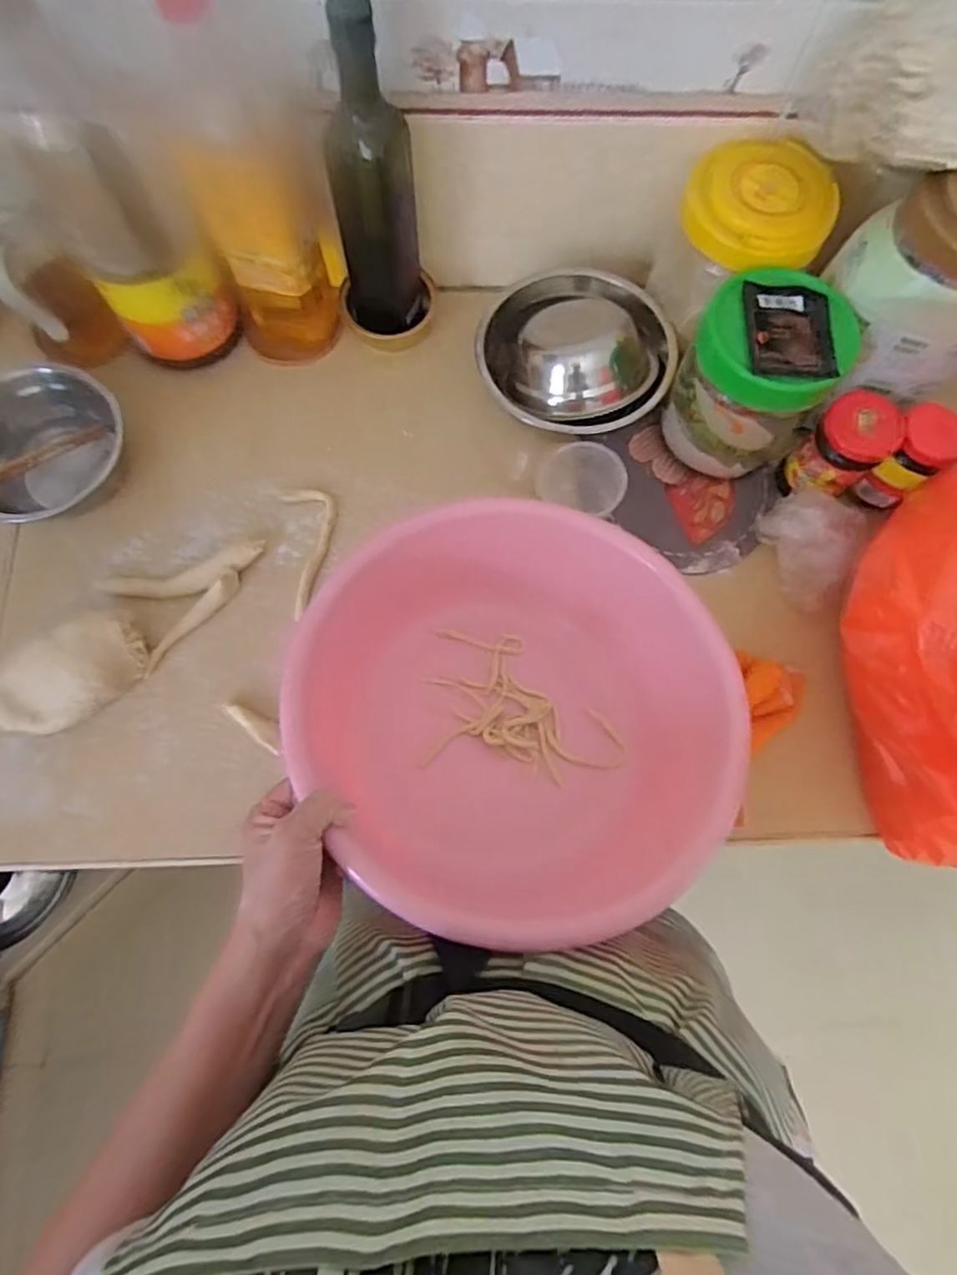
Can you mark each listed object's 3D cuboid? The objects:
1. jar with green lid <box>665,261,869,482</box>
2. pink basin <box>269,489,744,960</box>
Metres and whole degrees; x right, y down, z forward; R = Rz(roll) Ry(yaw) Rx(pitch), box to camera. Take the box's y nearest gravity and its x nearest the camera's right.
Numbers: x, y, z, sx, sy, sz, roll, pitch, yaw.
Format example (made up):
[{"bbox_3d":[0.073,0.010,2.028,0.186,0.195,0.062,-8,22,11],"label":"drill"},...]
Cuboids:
[{"bbox_3d":[0.241,-0.223,0.541,0.120,0.132,0.119,0,75,-2],"label":"jar with green lid"},{"bbox_3d":[0.031,0.052,0.463,0.293,0.139,0.296,0,75,-2],"label":"pink basin"}]

